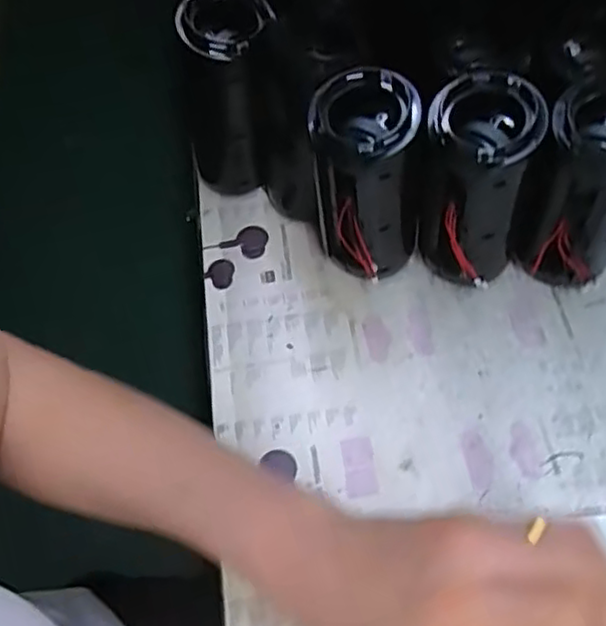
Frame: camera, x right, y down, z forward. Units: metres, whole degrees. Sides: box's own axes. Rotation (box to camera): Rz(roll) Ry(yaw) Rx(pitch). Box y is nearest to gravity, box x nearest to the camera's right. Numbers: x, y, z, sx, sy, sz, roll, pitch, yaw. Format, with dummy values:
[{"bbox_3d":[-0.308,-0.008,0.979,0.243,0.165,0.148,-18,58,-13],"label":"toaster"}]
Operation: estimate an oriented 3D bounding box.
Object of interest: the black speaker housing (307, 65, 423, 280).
[{"bbox_3d":[0.039,-0.075,0.428,0.066,0.146,0.060,2,59,6],"label":"black speaker housing"}]

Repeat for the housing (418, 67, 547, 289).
[{"bbox_3d":[0.103,-0.069,0.414,0.058,0.145,0.055,11,60,11],"label":"housing"}]

